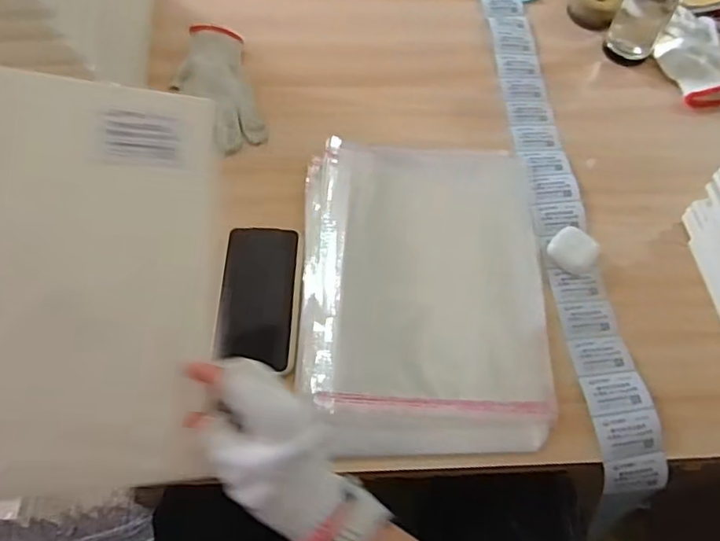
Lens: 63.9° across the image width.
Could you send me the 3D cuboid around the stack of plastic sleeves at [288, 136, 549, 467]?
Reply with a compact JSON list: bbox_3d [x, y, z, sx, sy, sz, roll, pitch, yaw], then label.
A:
[{"bbox_3d":[0.067,0.011,0.613,0.250,0.027,0.351,1,61,-3],"label":"stack of plastic sleeves"}]

